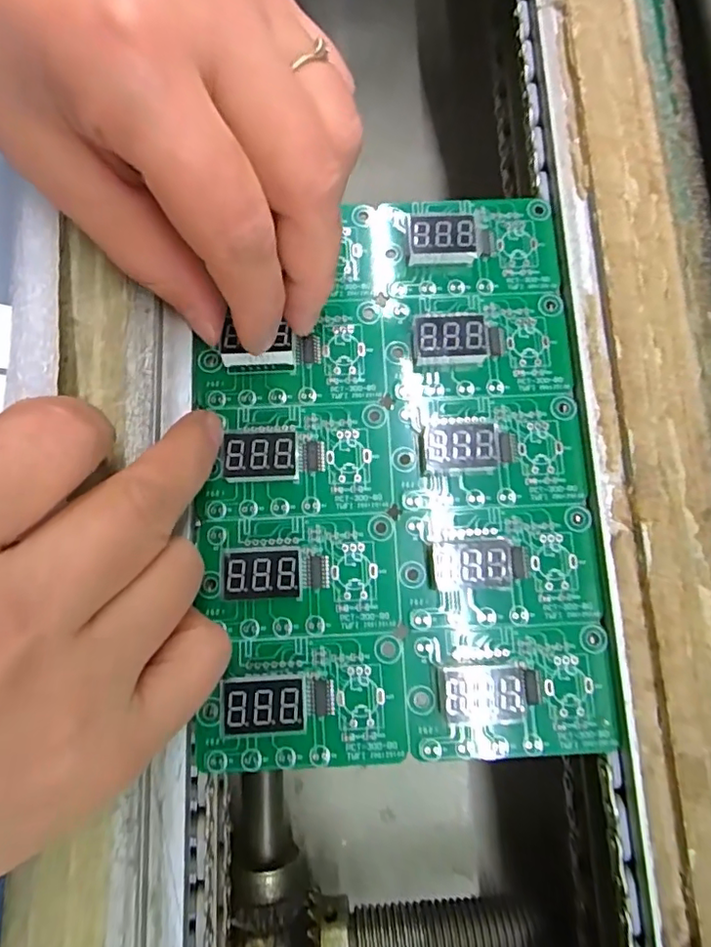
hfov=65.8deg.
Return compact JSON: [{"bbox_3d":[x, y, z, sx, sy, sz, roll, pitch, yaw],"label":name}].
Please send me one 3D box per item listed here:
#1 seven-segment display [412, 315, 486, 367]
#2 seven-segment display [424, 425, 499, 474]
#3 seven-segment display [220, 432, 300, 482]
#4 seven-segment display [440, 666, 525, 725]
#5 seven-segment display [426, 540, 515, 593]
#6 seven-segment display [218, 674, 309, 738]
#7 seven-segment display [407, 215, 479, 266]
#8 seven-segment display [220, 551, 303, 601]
[{"bbox_3d":[0.031,-0.043,0.181,0.023,0.008,0.016,-3,78,0],"label":"seven-segment display"},{"bbox_3d":[0.033,-0.007,0.174,0.023,0.007,0.014,-1,78,0],"label":"seven-segment display"},{"bbox_3d":[-0.030,-0.005,0.173,0.025,0.008,0.015,-1,78,0],"label":"seven-segment display"},{"bbox_3d":[0.037,0.064,0.160,0.024,0.008,0.015,-1,78,0],"label":"seven-segment display"},{"bbox_3d":[0.035,0.028,0.168,0.024,0.007,0.014,1,78,1],"label":"seven-segment display"},{"bbox_3d":[-0.026,0.067,0.159,0.023,0.008,0.015,-2,78,0],"label":"seven-segment display"},{"bbox_3d":[0.029,-0.079,0.188,0.022,0.008,0.015,-1,78,0],"label":"seven-segment display"},{"bbox_3d":[-0.028,0.031,0.166,0.024,0.008,0.014,-1,78,0],"label":"seven-segment display"}]

